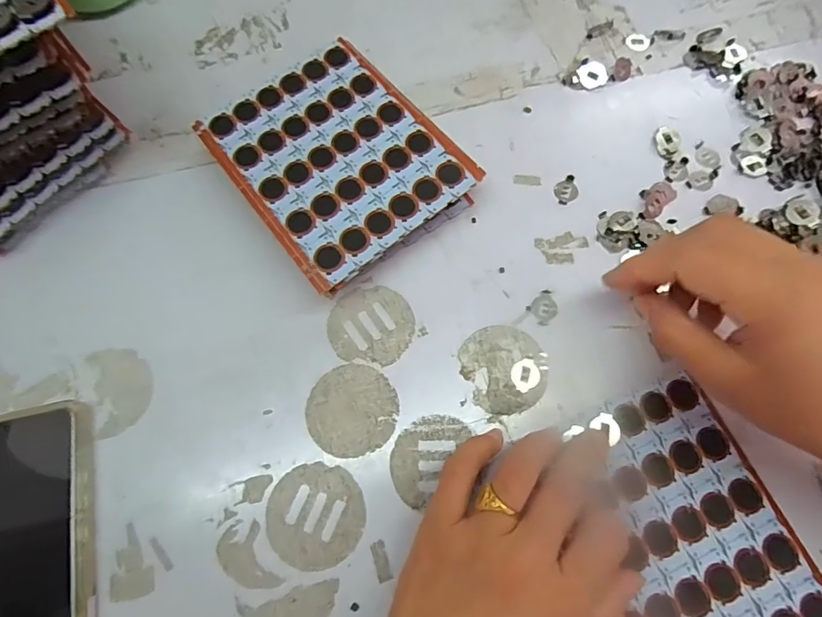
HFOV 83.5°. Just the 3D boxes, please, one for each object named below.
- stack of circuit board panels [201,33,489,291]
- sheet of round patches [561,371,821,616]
[{"bbox_3d":[-0.047,-0.093,0.309,0.125,0.040,0.146,-37,75,-11],"label":"stack of circuit board panels"},{"bbox_3d":[0.144,0.121,0.248,0.112,0.005,0.146,-22,73,-6],"label":"sheet of round patches"}]

